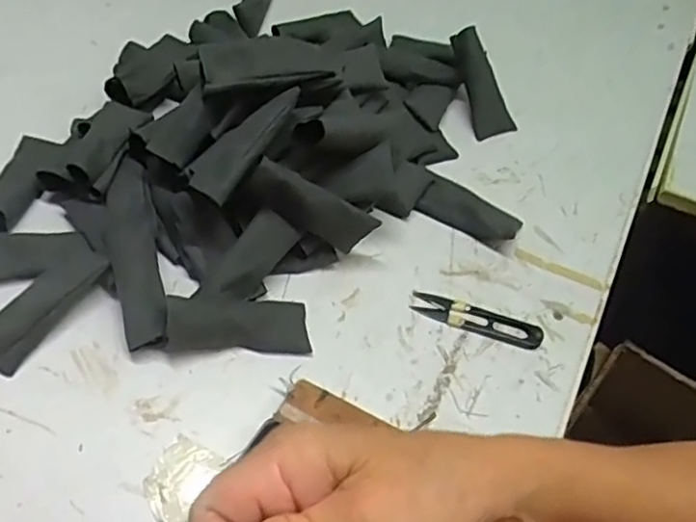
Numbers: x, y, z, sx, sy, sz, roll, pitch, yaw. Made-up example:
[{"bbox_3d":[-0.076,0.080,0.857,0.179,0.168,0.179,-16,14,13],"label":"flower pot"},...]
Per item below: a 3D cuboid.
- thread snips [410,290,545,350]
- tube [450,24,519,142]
[{"bbox_3d":[0.100,0.044,0.496,0.100,0.004,0.026,17,54,10],"label":"thread snips"},{"bbox_3d":[0.128,-0.171,0.617,0.040,0.020,0.103,-27,102,-21],"label":"tube"}]

